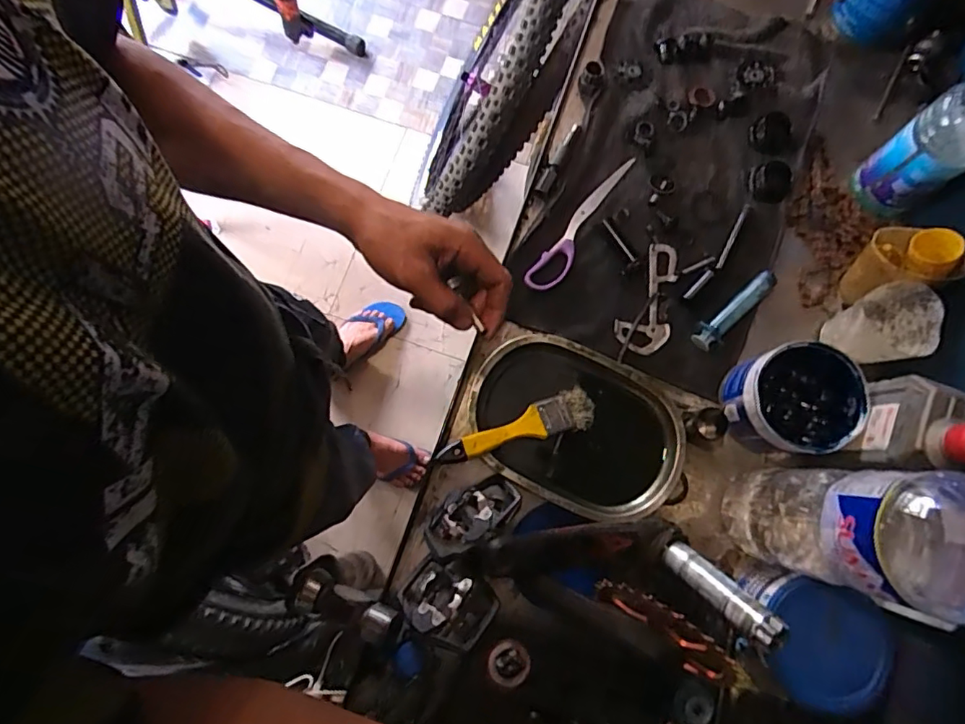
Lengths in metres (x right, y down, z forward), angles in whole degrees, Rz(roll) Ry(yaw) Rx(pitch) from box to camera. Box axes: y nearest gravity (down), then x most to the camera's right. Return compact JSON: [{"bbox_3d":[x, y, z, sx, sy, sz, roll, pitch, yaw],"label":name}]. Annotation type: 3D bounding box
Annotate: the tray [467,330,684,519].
[{"bbox_3d":[0.097,0.067,0.561,0.219,0.023,0.155,25,80,4],"label":"tray"}]

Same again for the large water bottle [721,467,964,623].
[{"bbox_3d":[0.284,0.128,0.415,0.091,0.312,0.086,16,79,3],"label":"large water bottle"}]

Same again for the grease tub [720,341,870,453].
[{"bbox_3d":[0.302,0.038,0.536,0.105,0.078,0.097,0,79,-1],"label":"grease tub"}]

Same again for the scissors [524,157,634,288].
[{"bbox_3d":[0.115,-0.154,0.609,0.032,0.007,0.192,37,81,6],"label":"scissors"}]

